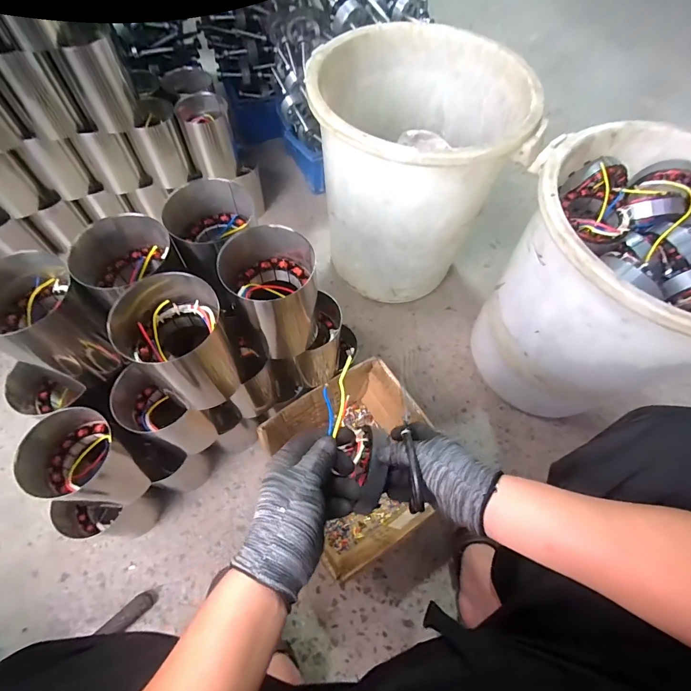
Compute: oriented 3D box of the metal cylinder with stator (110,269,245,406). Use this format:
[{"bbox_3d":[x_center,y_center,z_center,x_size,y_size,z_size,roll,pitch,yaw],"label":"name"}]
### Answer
[{"bbox_3d":[-0.221,-0.002,0.518,0.114,0.178,0.117,-28,67,-16],"label":"metal cylinder with stator"}]

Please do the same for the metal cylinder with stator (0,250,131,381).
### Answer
[{"bbox_3d":[-0.398,-0.028,0.517,0.114,0.160,0.115,33,66,14],"label":"metal cylinder with stator"}]

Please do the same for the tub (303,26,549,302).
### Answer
[{"bbox_3d":[0.134,-0.362,0.854,0.382,0.429,0.379,1,63,-2],"label":"tub"}]

